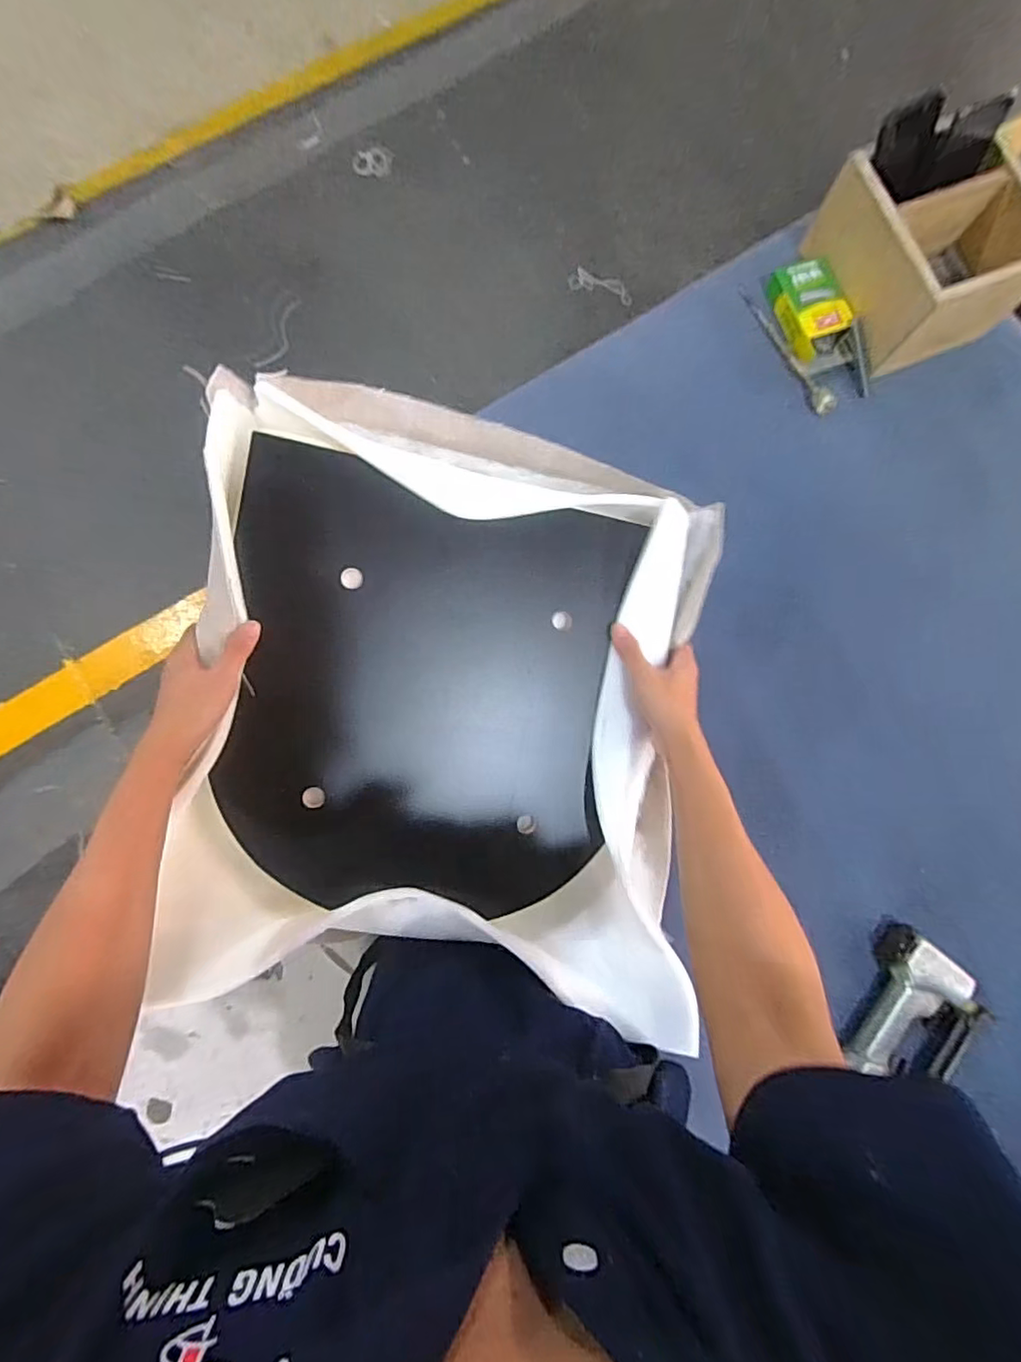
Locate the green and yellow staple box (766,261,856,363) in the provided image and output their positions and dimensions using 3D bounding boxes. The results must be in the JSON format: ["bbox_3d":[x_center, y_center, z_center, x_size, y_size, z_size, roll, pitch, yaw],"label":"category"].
[{"bbox_3d":[0.406,-0.498,0.786,0.079,0.032,0.138,-19,83,-5],"label":"green and yellow staple box"}]

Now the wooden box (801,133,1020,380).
[{"bbox_3d":[0.533,-0.551,0.746,0.199,0.126,0.226,-23,83,-6],"label":"wooden box"}]

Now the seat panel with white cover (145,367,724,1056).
[{"bbox_3d":[-0.051,0.025,0.609,0.509,0.162,0.587,9,83,-1],"label":"seat panel with white cover"}]

